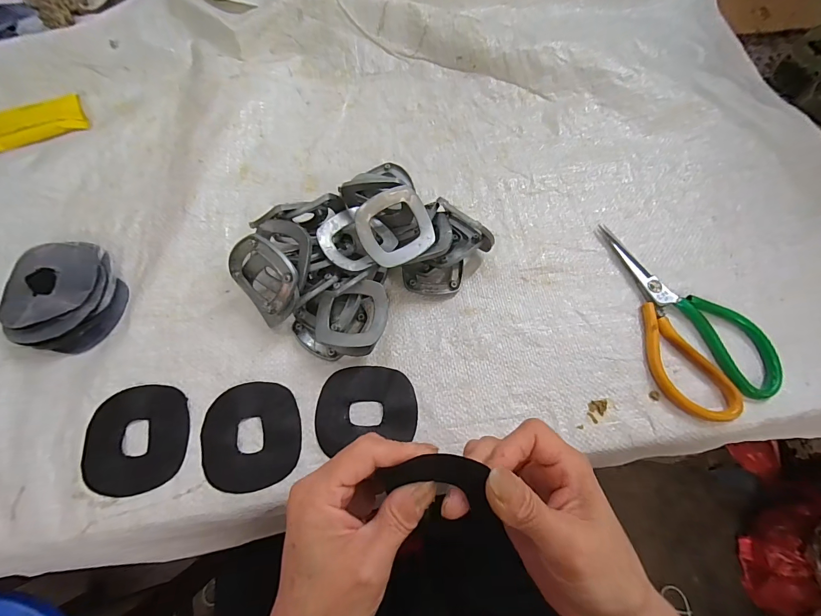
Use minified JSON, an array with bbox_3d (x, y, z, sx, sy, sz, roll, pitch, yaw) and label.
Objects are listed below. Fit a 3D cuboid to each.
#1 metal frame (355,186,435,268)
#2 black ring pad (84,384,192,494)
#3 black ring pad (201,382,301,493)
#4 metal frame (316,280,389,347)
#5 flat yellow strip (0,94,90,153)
[{"bbox_3d":[-0.011,-0.066,0.304,0.061,0.007,0.058,-32,101,-13],"label":"metal frame"},{"bbox_3d":[-0.216,0.102,0.294,0.076,0.004,0.080,-7,69,-4],"label":"black ring pad"},{"bbox_3d":[-0.127,0.101,0.297,0.074,0.005,0.080,-13,70,-6],"label":"black ring pad"},{"bbox_3d":[-0.049,0.007,0.306,0.062,0.012,0.053,-8,73,11],"label":"metal frame"},{"bbox_3d":[-0.406,-0.198,0.397,0.098,0.004,0.060,-28,72,-11],"label":"flat yellow strip"}]

